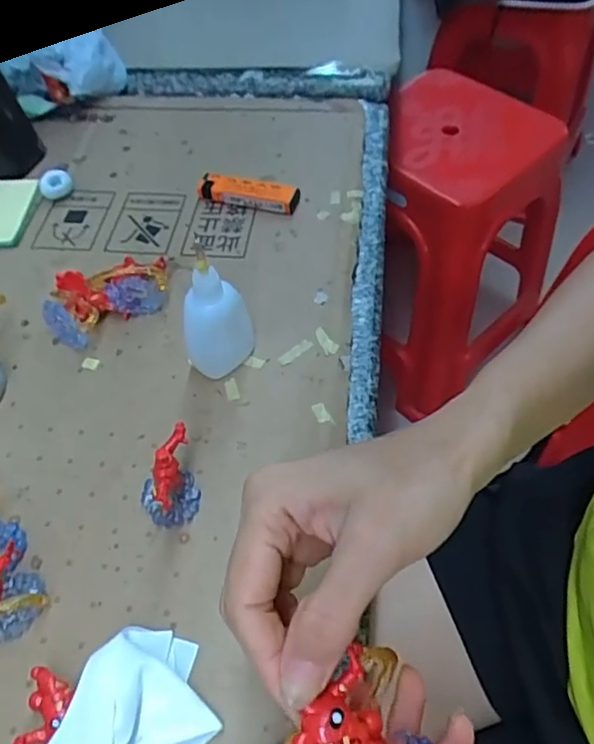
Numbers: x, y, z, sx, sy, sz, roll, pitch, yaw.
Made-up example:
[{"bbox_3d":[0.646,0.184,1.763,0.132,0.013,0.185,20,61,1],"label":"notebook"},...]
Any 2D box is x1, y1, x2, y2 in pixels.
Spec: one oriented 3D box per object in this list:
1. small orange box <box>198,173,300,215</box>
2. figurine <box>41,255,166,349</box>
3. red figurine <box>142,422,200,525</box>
[{"bbox_3d":[-0.040,-0.141,0.496,0.085,0.019,0.018,15,57,13],"label":"small orange box"},{"bbox_3d":[-0.131,-0.055,0.434,0.085,0.028,0.068,-20,56,-10],"label":"figurine"},{"bbox_3d":[-0.068,0.057,0.338,0.037,0.051,0.035,-30,58,-17],"label":"red figurine"}]

